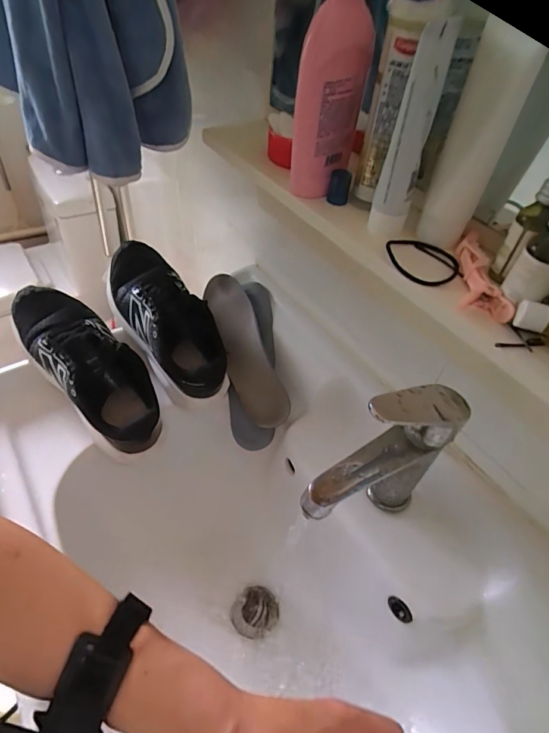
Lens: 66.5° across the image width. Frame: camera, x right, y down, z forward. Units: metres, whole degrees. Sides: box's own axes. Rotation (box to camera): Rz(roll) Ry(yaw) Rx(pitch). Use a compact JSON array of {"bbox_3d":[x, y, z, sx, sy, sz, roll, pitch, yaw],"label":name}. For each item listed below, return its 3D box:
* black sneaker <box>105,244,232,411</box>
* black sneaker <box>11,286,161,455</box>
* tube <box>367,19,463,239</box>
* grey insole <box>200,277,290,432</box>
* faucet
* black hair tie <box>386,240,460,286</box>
[{"bbox_3d":[-0.157,-0.073,0.584,0.096,0.088,0.266,-24,77,-24],"label":"black sneaker"},{"bbox_3d":[-0.236,-0.006,0.529,0.096,0.088,0.261,-38,79,-31],"label":"black sneaker"},{"bbox_3d":[0.105,-0.177,0.326,0.027,0.134,0.061,14,49,7],"label":"tube"},{"bbox_3d":[-0.047,-0.030,0.620,0.067,0.011,0.259,-26,64,10],"label":"grey insole"},{"bbox_3d":[0.091,0.107,0.412,0.157,0.209,0.054,-18,53,-20],"label":"faucet"},{"bbox_3d":[0.121,-0.085,0.339,0.053,0.007,0.061,-4,50,-8],"label":"black hair tie"}]

